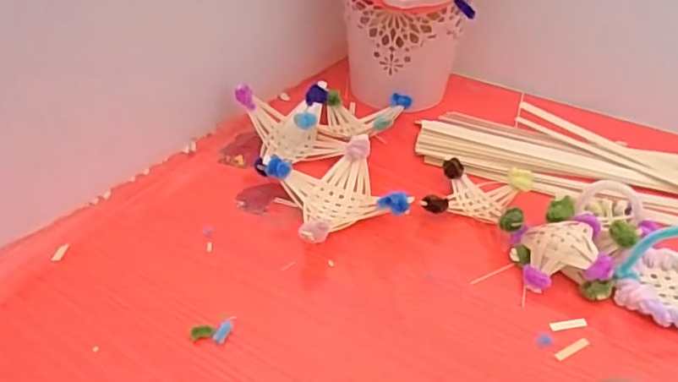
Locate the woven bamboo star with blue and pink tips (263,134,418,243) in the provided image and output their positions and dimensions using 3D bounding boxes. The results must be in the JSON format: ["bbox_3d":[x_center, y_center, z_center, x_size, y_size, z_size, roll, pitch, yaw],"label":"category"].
[{"bbox_3d":[-0.002,0.001,0.425,0.087,0.035,0.091,-15,41,-20],"label":"woven bamboo star with blue and pink tips"}]

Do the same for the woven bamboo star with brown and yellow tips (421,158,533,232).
[{"bbox_3d":[0.104,0.004,0.431,0.068,0.028,0.065,16,40,17],"label":"woven bamboo star with brown and yellow tips"}]

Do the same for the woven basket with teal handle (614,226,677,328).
[{"bbox_3d":[0.216,0.047,0.357,0.070,0.054,0.064,-30,48,-34],"label":"woven basket with teal handle"}]

